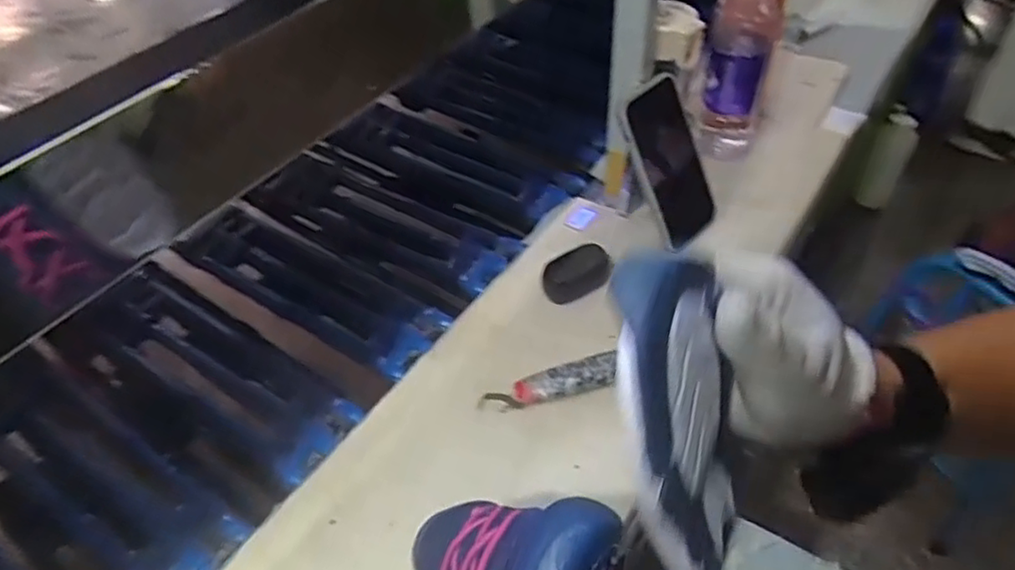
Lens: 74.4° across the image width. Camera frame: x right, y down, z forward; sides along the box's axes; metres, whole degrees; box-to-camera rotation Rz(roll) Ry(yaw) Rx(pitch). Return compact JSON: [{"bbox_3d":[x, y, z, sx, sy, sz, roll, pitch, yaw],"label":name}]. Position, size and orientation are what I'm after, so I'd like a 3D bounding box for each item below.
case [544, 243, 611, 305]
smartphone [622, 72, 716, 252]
[{"bbox_3d":[0.069,-0.010,0.642,0.072,0.028,0.039,-27,50,-20],"label":"case"},{"bbox_3d":[0.161,-0.121,0.660,0.082,0.161,0.015,-33,22,-24],"label":"smartphone"}]

